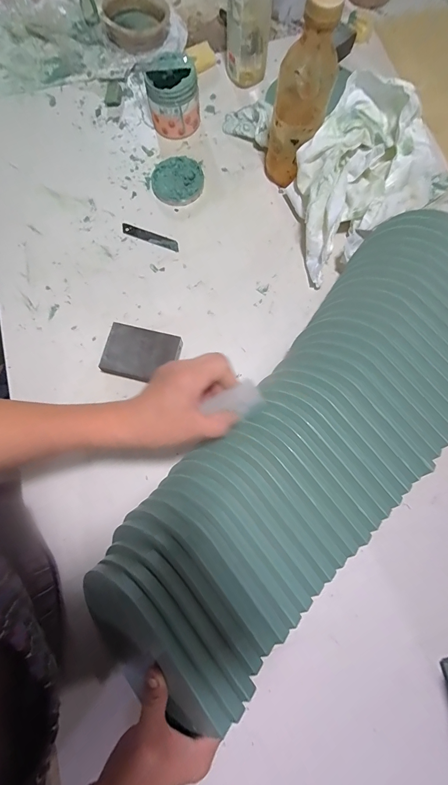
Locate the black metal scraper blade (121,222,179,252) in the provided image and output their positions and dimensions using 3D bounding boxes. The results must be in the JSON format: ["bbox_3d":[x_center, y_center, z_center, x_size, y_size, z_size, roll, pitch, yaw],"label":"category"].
[{"bbox_3d":[-0.115,-0.244,0.509,0.095,0.004,0.018,21,77,5],"label":"black metal scraper blade"}]

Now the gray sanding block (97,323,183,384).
[{"bbox_3d":[-0.113,-0.050,0.451,0.099,0.026,0.070,14,76,4],"label":"gray sanding block"}]

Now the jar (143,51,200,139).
[{"bbox_3d":[-0.083,-0.478,0.526,0.078,0.079,0.071,0,76,0],"label":"jar"}]

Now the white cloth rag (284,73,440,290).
[{"bbox_3d":[0.184,-0.307,0.465,0.228,0.114,0.182,-31,78,-7],"label":"white cloth rag"}]

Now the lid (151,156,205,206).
[{"bbox_3d":[-0.075,-0.344,0.527,0.082,0.018,0.083,0,76,0],"label":"lid"}]

